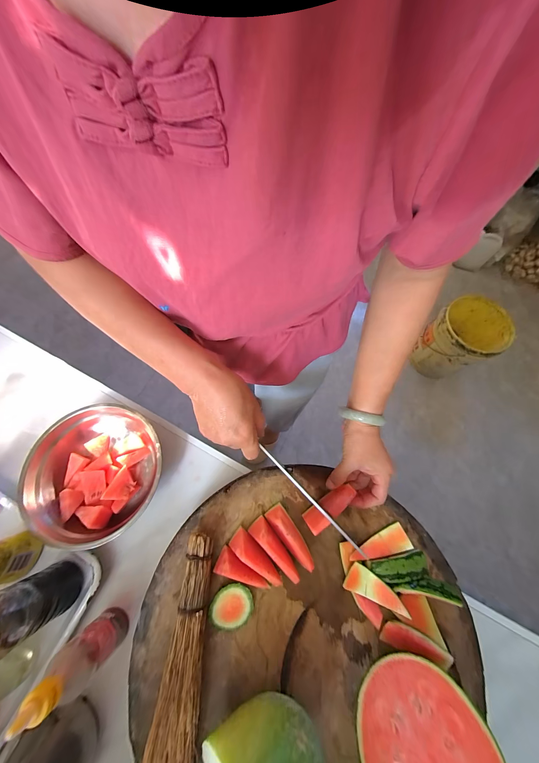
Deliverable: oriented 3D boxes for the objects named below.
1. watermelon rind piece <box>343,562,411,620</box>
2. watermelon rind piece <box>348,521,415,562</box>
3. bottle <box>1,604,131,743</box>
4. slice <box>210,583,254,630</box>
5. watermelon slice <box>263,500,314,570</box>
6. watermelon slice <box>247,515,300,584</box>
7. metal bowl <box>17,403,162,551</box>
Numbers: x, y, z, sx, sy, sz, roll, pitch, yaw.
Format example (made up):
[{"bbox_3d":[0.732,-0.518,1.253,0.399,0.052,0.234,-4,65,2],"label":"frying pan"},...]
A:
[{"bbox_3d":[0.151,0.296,0.355,0.080,0.018,0.036,28,72,9],"label":"watermelon rind piece"},{"bbox_3d":[0.167,0.252,0.380,0.092,0.016,0.034,-22,72,-9],"label":"watermelon rind piece"},{"bbox_3d":[-0.255,0.375,0.337,0.051,0.167,0.054,-39,75,-14],"label":"bottle"},{"bbox_3d":[-0.054,0.318,0.355,0.059,0.013,0.053,-9,71,-4],"label":"slice"},{"bbox_3d":[0.034,0.230,0.375,0.027,0.046,0.092,-38,75,-13],"label":"watermelon slice"},{"bbox_3d":[0.011,0.241,0.362,0.093,0.046,0.028,41,74,12],"label":"watermelon slice"},{"bbox_3d":[-0.307,0.164,0.462,0.222,0.069,0.224,0,70,-1],"label":"metal bowl"}]

